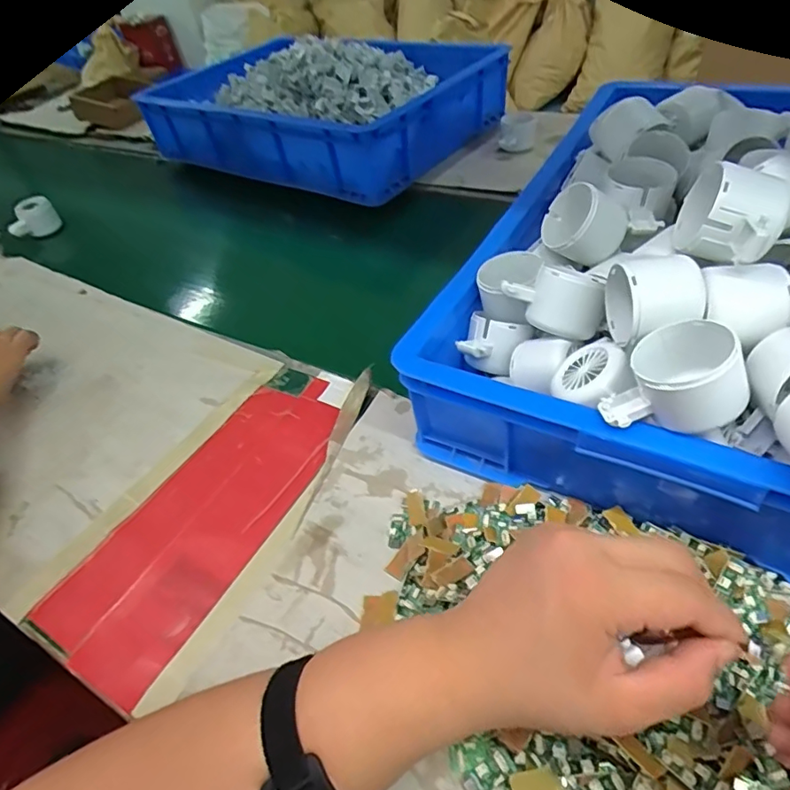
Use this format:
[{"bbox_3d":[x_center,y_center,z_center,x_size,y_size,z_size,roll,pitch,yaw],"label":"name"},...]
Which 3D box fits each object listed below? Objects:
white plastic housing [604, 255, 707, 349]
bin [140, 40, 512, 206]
[{"bbox_3d":[0.174,-0.060,0.361,0.051,0.057,0.062,-3,47,8],"label":"white plastic housing"},{"bbox_3d":[-0.125,-0.545,0.989,0.570,0.142,0.458,19,53,25],"label":"bin"}]

